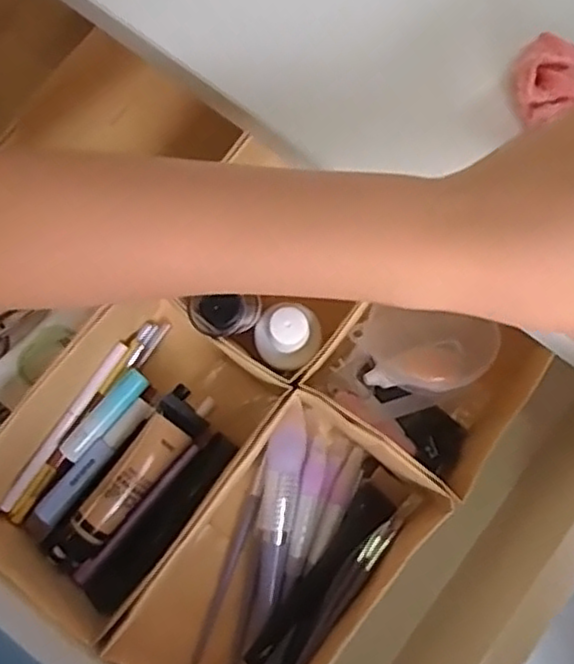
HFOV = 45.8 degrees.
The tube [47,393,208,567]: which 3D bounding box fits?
[{"bbox_3d":[-0.101,0.096,0.421,0.029,0.029,0.124,39,83,7],"label":"tube"}]

